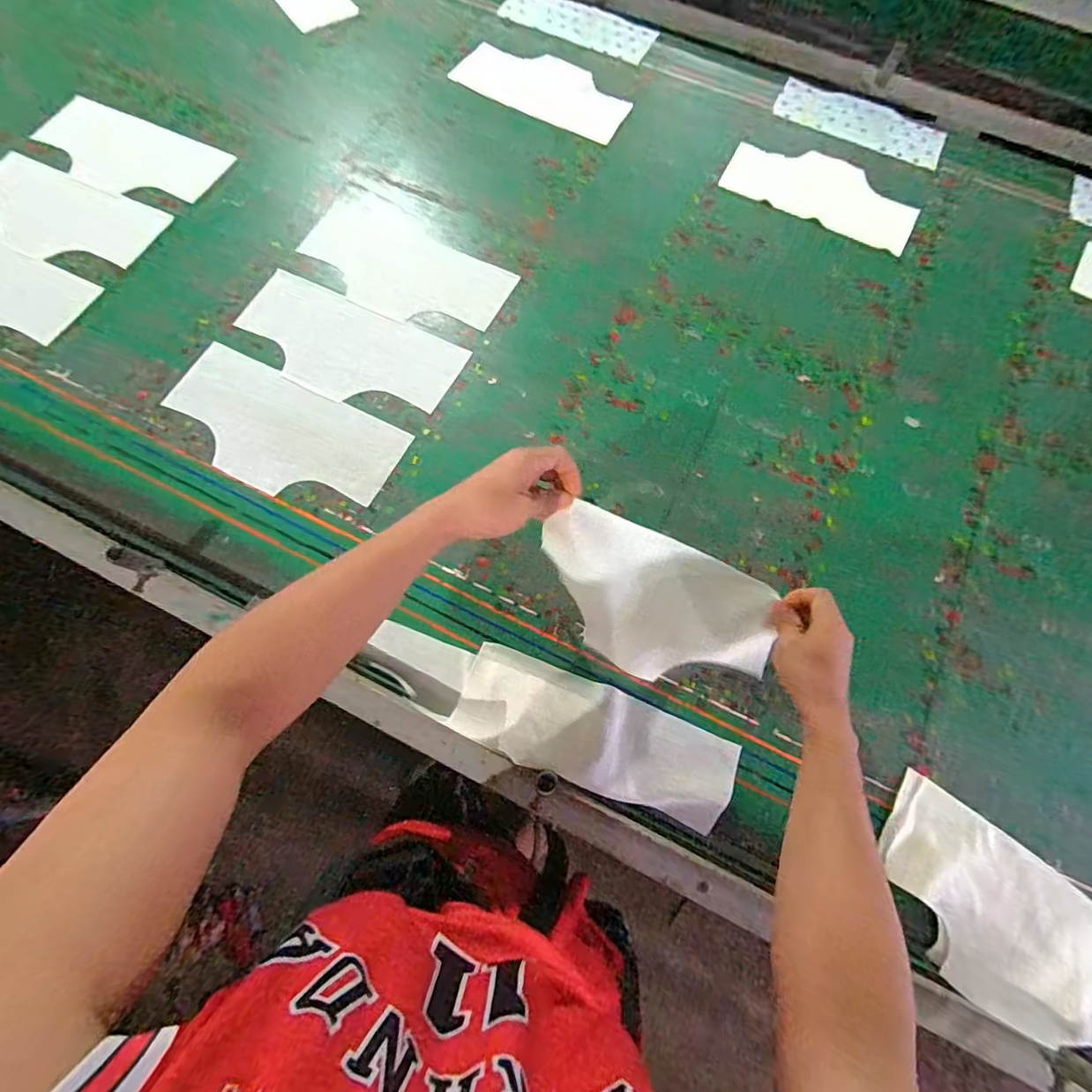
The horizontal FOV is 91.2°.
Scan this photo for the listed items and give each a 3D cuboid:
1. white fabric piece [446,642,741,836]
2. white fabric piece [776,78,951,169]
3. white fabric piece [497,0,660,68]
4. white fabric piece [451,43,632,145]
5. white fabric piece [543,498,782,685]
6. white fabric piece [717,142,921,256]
[{"bbox_3d":[0.051,0.201,0.566,0.292,0.020,0.102,21,63,6],"label":"white fabric piece"},{"bbox_3d":[0.541,-0.734,0.918,0.283,0.006,0.135,26,71,6],"label":"white fabric piece"},{"bbox_3d":[0.065,-0.971,0.992,0.293,0.011,0.124,30,70,11],"label":"white fabric piece"},{"bbox_3d":[0.002,-0.815,0.945,0.320,0.009,0.173,30,69,12],"label":"white fabric piece"},{"bbox_3d":[0.112,0.065,0.558,0.263,0.027,0.144,22,104,-12],"label":"white fabric piece"},{"bbox_3d":[0.433,-0.563,0.837,0.292,0.006,0.151,28,71,7],"label":"white fabric piece"}]

